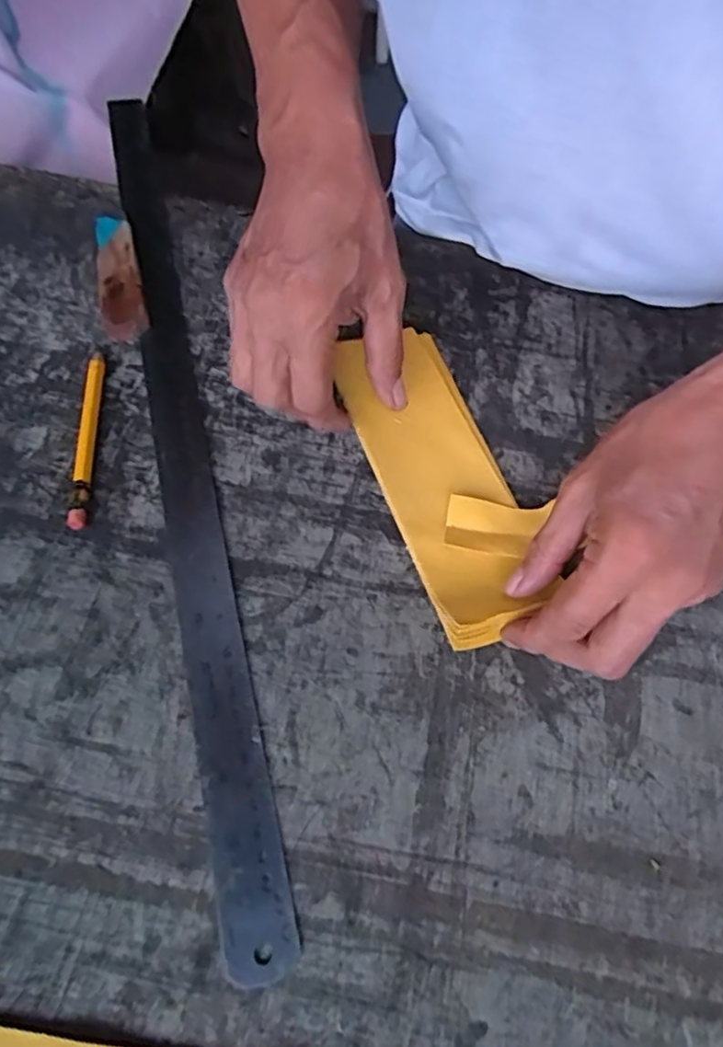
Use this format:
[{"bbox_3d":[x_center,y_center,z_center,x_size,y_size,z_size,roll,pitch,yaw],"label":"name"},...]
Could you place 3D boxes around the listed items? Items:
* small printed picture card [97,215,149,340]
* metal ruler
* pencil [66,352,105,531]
[{"bbox_3d":[-0.163,-0.166,0.433,0.028,0.007,0.121,-14,61,-10],"label":"small printed picture card"},{"bbox_3d":[-0.110,-0.074,0.383,0.033,0.008,0.571,-12,61,-10],"label":"metal ruler"},{"bbox_3d":[-0.154,-0.051,0.366,0.010,0.011,0.120,-5,60,-5],"label":"pencil"}]

